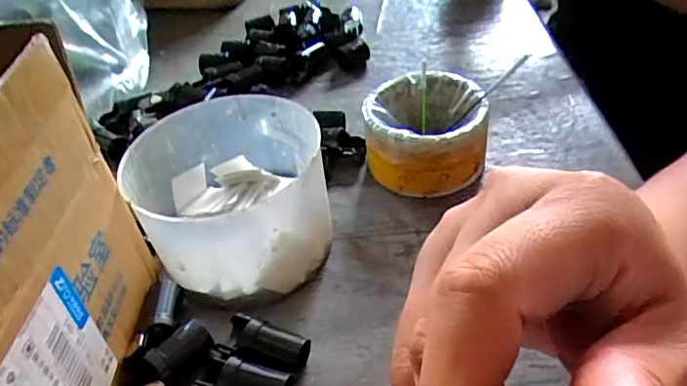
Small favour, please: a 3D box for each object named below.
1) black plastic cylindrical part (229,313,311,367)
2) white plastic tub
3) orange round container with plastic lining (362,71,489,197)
[{"bbox_3d":[-0.042,0.081,0.290,0.050,0.020,0.018,14,46,22],"label":"black plastic cylindrical part"},{"bbox_3d":[-0.065,0.001,0.340,0.109,0.076,0.113,-3,42,3],"label":"white plastic tub"},{"bbox_3d":[0.060,-0.044,0.391,0.085,0.049,0.086,-3,42,3],"label":"orange round container with plastic lining"}]

